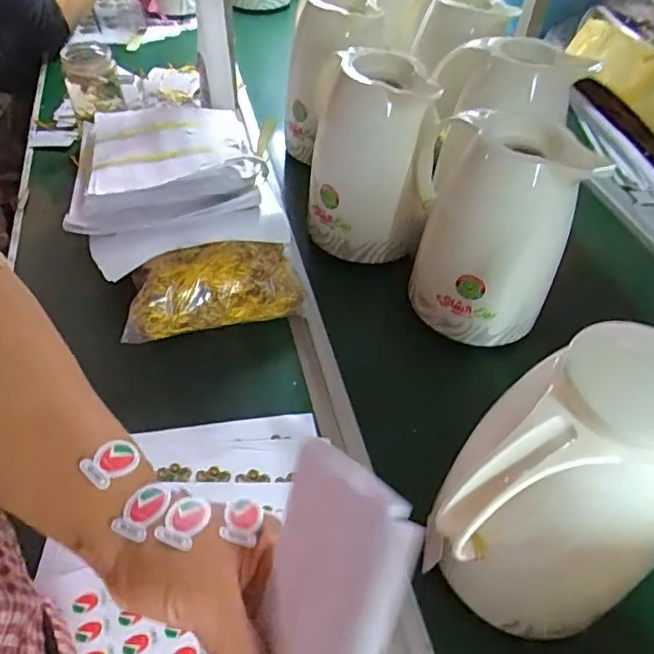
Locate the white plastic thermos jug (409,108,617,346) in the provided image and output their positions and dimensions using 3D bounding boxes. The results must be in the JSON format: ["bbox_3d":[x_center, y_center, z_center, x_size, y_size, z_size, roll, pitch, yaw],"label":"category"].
[{"bbox_3d":[0.181,-0.114,0.629,0.148,0.213,0.159,2,48,-4],"label":"white plastic thermos jug"}]

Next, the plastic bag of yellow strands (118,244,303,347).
[{"bbox_3d":[-0.128,-0.044,0.642,0.201,0.064,0.075,-10,50,-13],"label":"plastic bag of yellow strands"}]

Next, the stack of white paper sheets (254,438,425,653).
[{"bbox_3d":[-0.017,0.158,0.232,0.010,0.215,0.065,10,12,-41],"label":"stack of white paper sheets"}]

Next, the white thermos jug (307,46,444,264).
[{"bbox_3d":[0.048,-0.201,0.697,0.126,0.222,0.145,-4,48,-9],"label":"white thermos jug"}]

